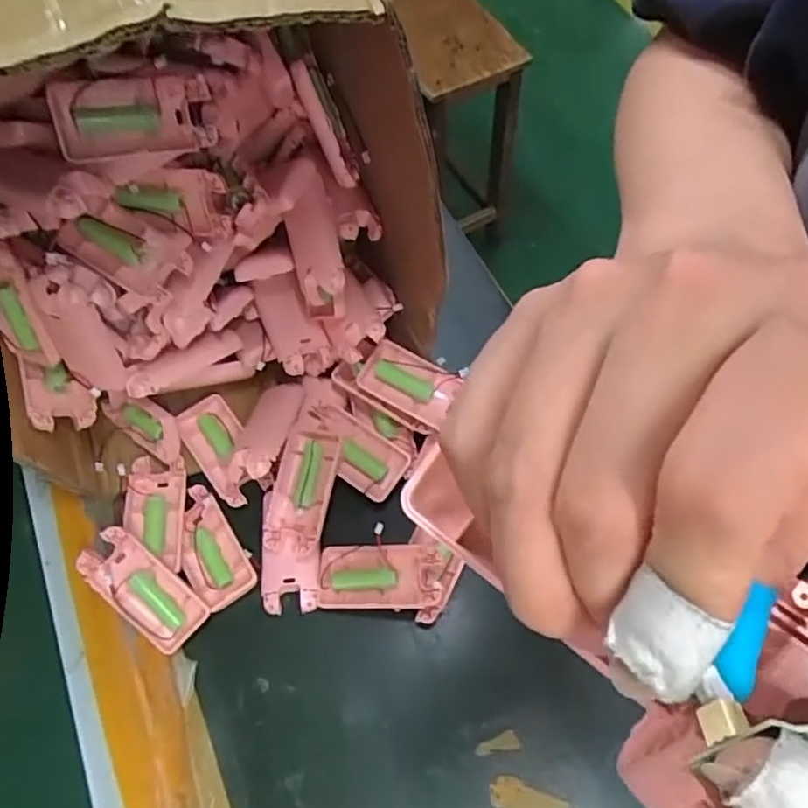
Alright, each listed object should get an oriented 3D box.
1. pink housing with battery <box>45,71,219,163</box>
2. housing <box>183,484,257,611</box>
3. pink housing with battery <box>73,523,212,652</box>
[{"bbox_3d":[-0.173,-0.186,0.413,0.095,0.047,0.034,-21,61,-13],"label":"pink housing with battery"},{"bbox_3d":[-0.153,0.112,0.501,0.044,0.021,0.092,-31,66,-16],"label":"housing"},{"bbox_3d":[-0.188,0.134,0.462,0.095,0.018,0.044,43,65,-2],"label":"pink housing with battery"}]

